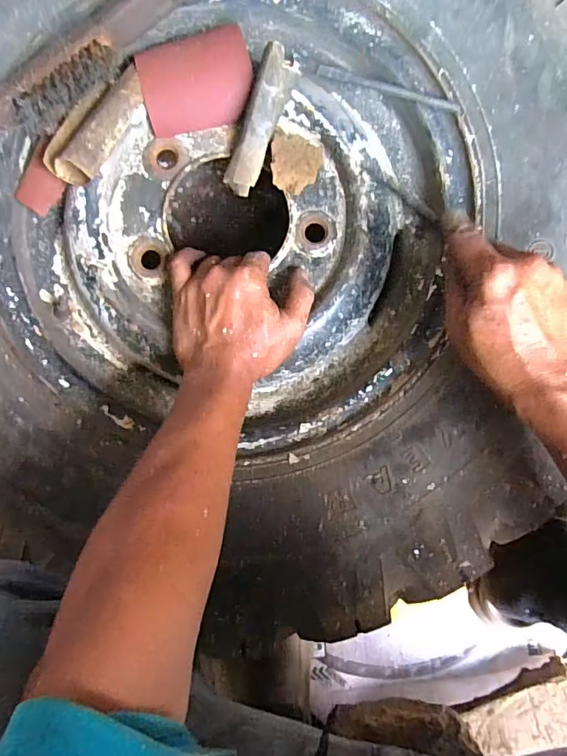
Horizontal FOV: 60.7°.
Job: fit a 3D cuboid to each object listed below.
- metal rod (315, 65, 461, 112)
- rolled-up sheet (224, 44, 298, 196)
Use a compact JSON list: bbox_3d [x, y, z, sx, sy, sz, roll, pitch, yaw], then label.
[{"bbox_3d":[0.094,-0.265,0.444,0.137,0.010,0.011,25,93,13],"label":"metal rod"},{"bbox_3d":[-0.020,-0.226,0.432,0.029,0.022,0.120,21,106,-3],"label":"rolled-up sheet"}]

